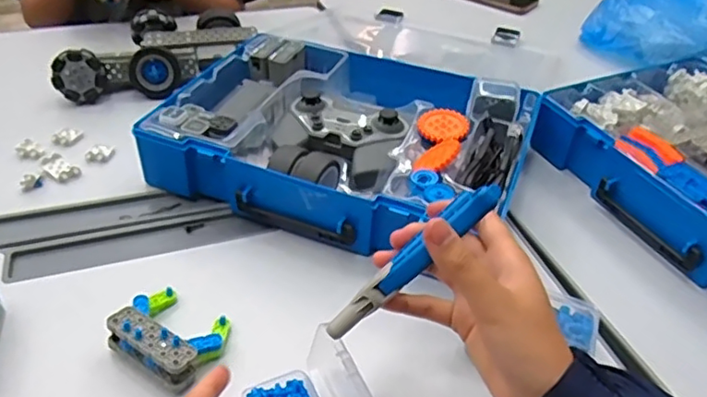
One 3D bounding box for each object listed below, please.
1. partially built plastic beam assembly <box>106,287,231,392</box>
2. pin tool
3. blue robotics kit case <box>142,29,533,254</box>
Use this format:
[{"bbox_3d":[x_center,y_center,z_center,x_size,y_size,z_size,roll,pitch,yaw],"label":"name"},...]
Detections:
[{"bbox_3d":[-0.143,0.102,0.463,0.080,0.030,0.070,23,44,22],"label":"partially built plastic beam assembly"},{"bbox_3d":[0.034,0.038,0.359,0.133,0.013,0.018,-43,46,10],"label":"pin tool"},{"bbox_3d":[-0.001,-0.077,0.653,0.363,0.073,0.299,17,42,16],"label":"blue robotics kit case"}]

